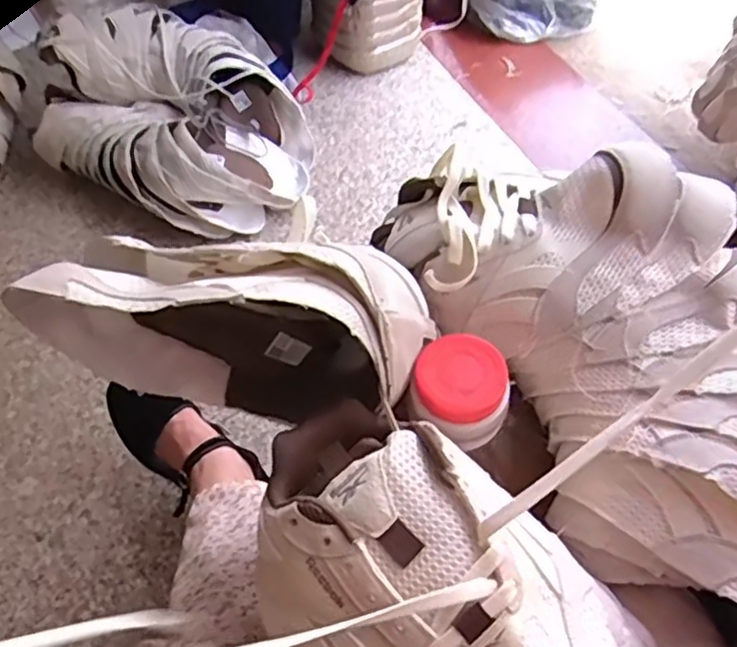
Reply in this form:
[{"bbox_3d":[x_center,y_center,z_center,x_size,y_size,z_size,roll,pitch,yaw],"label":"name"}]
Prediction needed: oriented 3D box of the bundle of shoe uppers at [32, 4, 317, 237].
[{"bbox_3d":[-0.298,-0.312,1.013,0.385,0.208,0.268,26,61,19],"label":"bundle of shoe uppers"}]

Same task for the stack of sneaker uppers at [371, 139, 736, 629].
[{"bbox_3d":[0.174,0.012,0.413,0.197,0.110,0.382,-27,58,-15],"label":"stack of sneaker uppers"}]

